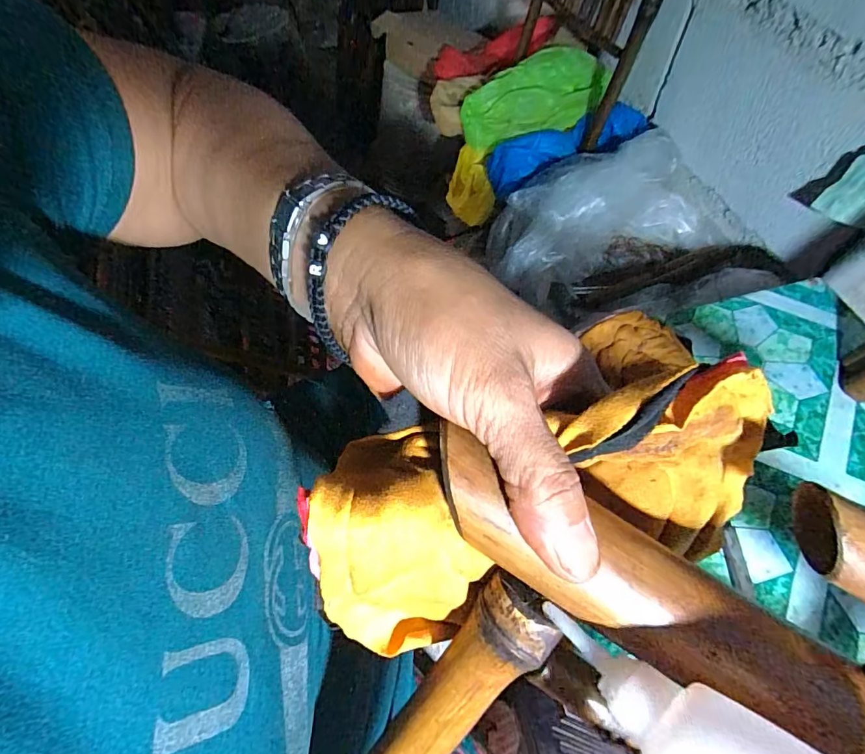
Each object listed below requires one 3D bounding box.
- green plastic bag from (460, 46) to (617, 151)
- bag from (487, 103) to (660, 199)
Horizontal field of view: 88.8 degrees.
[{"bbox_3d":[0.185,-0.488,0.783,0.259,0.088,0.115,-18,60,6],"label":"green plastic bag"},{"bbox_3d":[0.237,-0.388,0.763,0.303,0.070,0.091,-18,61,-9],"label":"bag"}]

